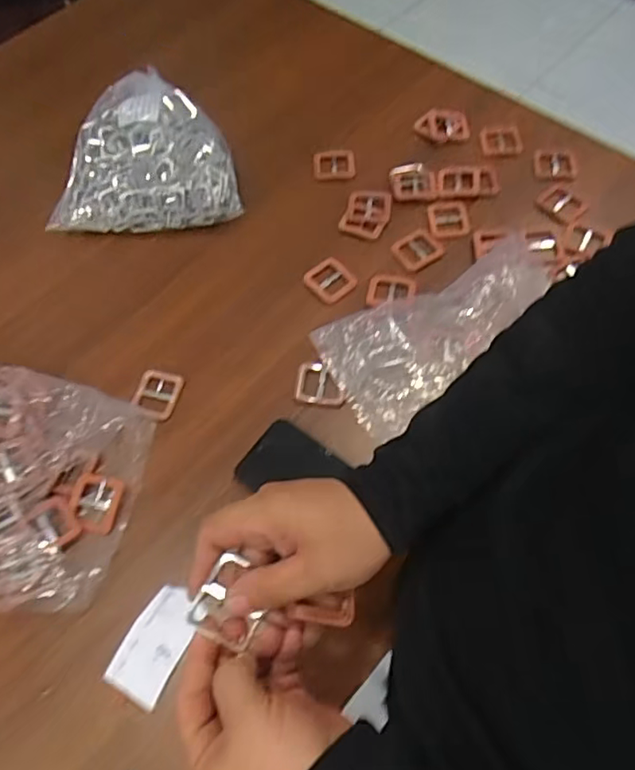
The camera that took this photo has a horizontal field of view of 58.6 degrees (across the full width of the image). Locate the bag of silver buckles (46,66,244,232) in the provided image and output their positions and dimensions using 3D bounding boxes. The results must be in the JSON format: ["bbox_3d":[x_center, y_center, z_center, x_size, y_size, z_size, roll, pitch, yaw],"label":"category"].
[{"bbox_3d":[-0.212,-0.281,0.700,0.226,0.080,0.174,-4,63,1],"label":"bag of silver buckles"}]

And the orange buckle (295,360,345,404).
[{"bbox_3d":[0.003,-0.003,0.575,0.050,0.007,0.043,4,64,5],"label":"orange buckle"}]

